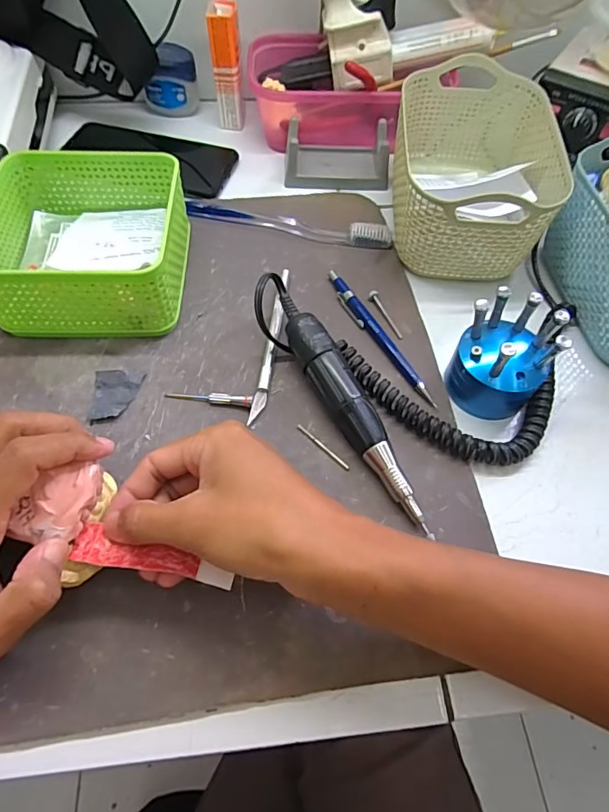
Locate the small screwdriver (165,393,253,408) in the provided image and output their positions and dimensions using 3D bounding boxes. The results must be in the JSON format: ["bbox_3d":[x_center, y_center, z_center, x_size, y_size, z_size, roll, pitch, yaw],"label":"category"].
[{"bbox_3d":[-0.064,-0.007,0.329,0.058,0.009,0.008,9,60,3],"label":"small screwdriver"}]

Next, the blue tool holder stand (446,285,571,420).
[{"bbox_3d":[0.135,-0.036,0.323,0.060,0.064,0.065,1,60,-2],"label":"blue tool holder stand"}]

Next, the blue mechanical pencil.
[{"bbox_3d":[0.053,-0.052,0.363,0.012,0.008,0.134,-24,64,-16],"label":"blue mechanical pencil"}]

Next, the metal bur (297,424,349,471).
[{"bbox_3d":[0.012,0.025,0.316,0.004,0.004,0.044,-40,69,-22],"label":"metal bur"}]

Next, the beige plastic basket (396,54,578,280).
[{"bbox_3d":[0.136,-0.192,0.404,0.117,0.086,0.180,3,60,-1],"label":"beige plastic basket"}]

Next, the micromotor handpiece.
[{"bbox_3d":[0.025,-0.009,0.317,0.033,0.039,0.187,-31,66,-19],"label":"micromotor handpiece"}]

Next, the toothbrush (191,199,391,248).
[{"bbox_3d":[-0.014,-0.157,0.422,0.176,0.010,0.021,9,60,3],"label":"toothbrush"}]

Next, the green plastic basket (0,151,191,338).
[{"bbox_3d":[-0.155,-0.123,0.364,0.130,0.062,0.139,1,60,-3],"label":"green plastic basket"}]

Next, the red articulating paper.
[{"bbox_3d":[-0.075,0.076,0.247,0.080,0.008,0.019,14,60,0],"label":"red articulating paper"}]

